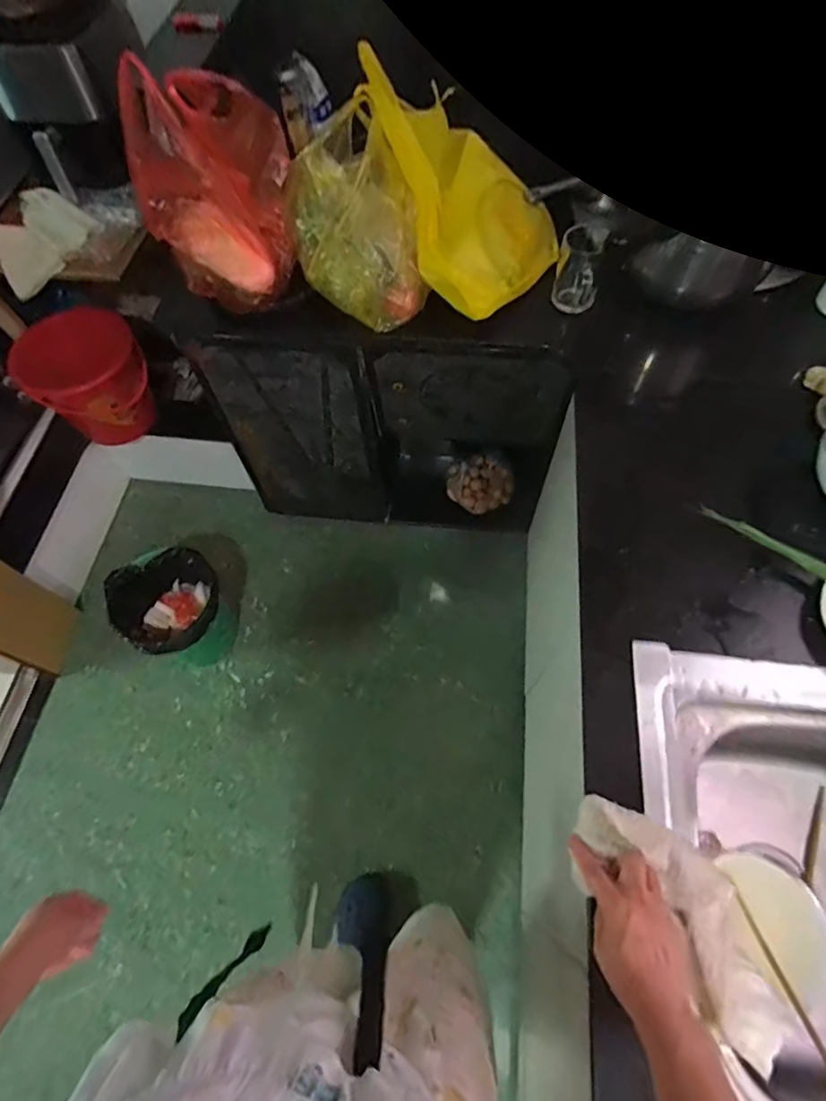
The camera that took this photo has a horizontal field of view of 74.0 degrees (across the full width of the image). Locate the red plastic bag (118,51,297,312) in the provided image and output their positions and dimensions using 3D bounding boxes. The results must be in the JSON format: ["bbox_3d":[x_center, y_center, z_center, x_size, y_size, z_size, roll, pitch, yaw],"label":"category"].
[{"bbox_3d":[-0.298,-0.575,0.856,0.163,0.320,0.248,18,67,8],"label":"red plastic bag"}]

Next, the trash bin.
[{"bbox_3d":[-0.602,0.153,1.399,0.225,0.282,0.241,-33,70,-14],"label":"trash bin"}]

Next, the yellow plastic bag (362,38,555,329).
[{"bbox_3d":[0.066,-0.599,0.899,0.328,0.237,0.239,34,70,14],"label":"yellow plastic bag"}]

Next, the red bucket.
[{"bbox_3d":[-0.838,-0.448,1.441,0.283,0.236,0.275,0,66,0],"label":"red bucket"}]

